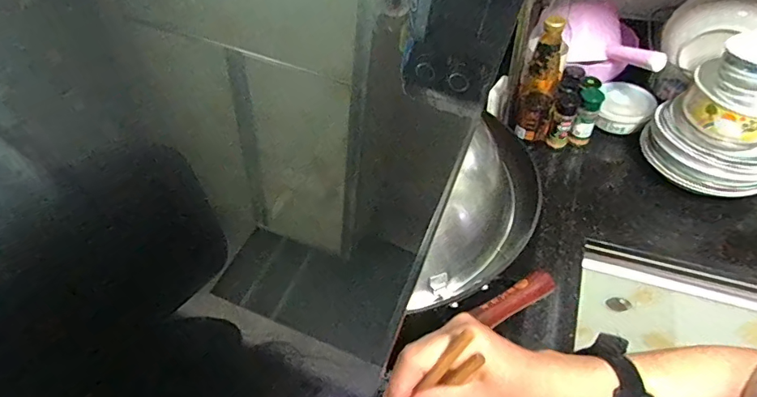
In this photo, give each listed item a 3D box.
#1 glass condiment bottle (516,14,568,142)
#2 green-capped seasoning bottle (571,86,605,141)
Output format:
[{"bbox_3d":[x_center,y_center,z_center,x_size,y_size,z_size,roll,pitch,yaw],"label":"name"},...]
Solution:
[{"bbox_3d":[0.284,-0.204,0.812,0.059,0.227,0.050,25,54,24],"label":"glass condiment bottle"},{"bbox_3d":[0.387,-0.157,0.870,0.039,0.096,0.035,17,51,18],"label":"green-capped seasoning bottle"}]

